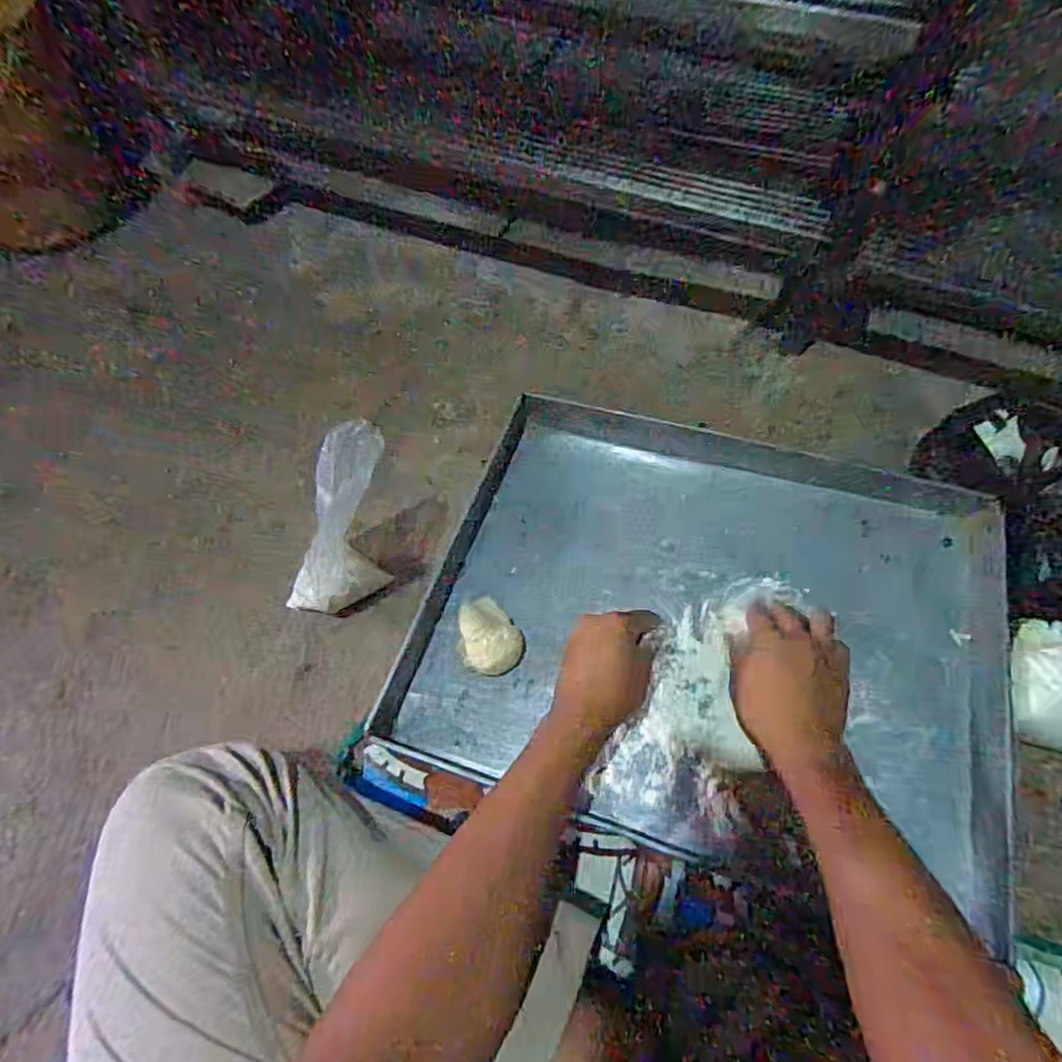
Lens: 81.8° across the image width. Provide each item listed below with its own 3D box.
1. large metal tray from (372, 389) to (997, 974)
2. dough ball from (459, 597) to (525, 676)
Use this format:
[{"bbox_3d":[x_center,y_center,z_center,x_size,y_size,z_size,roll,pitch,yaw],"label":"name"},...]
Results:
[{"bbox_3d":[0.169,0.067,0.601,0.517,0.046,0.446,14,62,10],"label":"large metal tray"},{"bbox_3d":[-0.043,0.103,0.597,0.062,0.036,0.074,-26,63,-12],"label":"dough ball"}]

